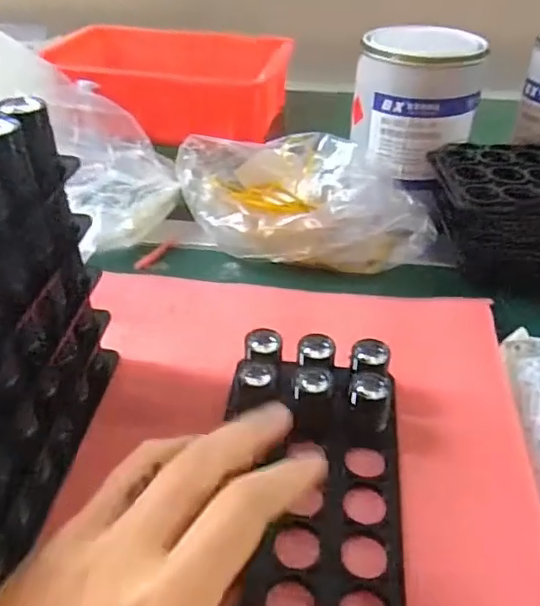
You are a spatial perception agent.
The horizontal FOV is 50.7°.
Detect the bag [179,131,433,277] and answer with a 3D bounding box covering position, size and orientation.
[{"bbox_3d":[0.030,-0.080,0.471,0.212,0.083,0.106,4,38,4],"label":"bag"}]

